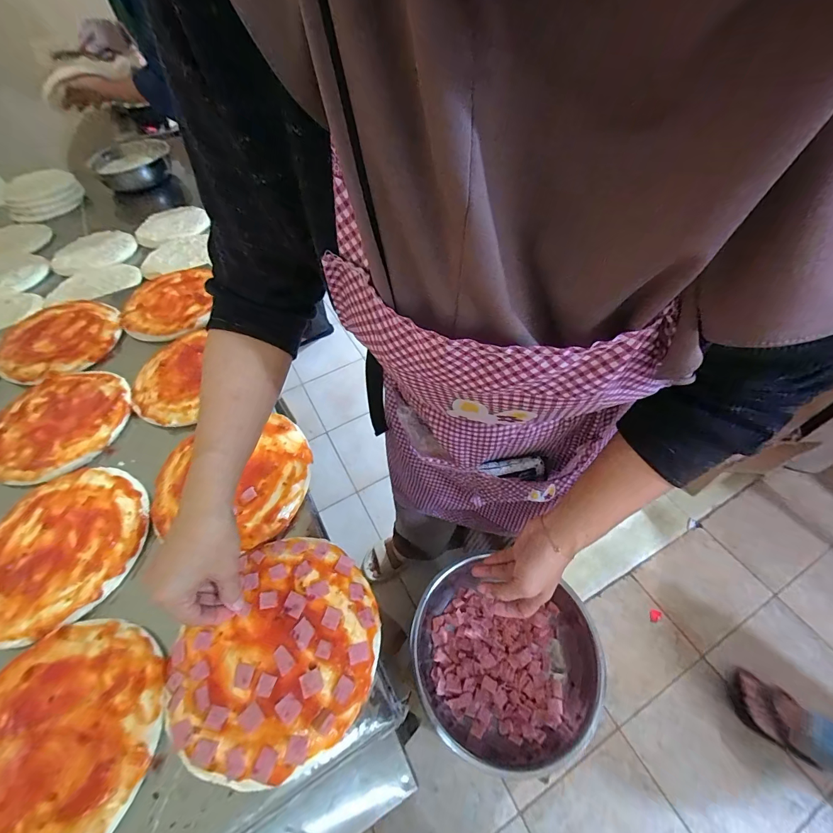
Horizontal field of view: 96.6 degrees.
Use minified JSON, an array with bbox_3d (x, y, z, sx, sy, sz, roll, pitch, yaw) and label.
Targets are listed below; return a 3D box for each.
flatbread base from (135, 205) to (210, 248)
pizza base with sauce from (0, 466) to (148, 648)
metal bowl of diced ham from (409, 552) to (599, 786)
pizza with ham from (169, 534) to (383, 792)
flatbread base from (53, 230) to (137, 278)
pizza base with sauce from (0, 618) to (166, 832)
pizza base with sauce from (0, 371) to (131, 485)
[{"bbox_3d":[-0.687,-0.544,1.047,0.189,0.023,0.204,-12,52,-5],"label":"flatbread base"},{"bbox_3d":[-0.433,0.152,0.442,0.192,0.009,0.195,20,56,19],"label":"pizza base with sauce"},{"bbox_3d":[0.121,0.352,0.543,0.251,0.084,0.240,-2,52,3],"label":"metal bowl of diced ham"},{"bbox_3d":[-0.130,0.219,0.355,0.178,0.017,0.192,-2,52,3],"label":"pizza with ham"},{"bbox_3d":[-0.866,-0.438,0.992,0.201,0.023,0.205,-7,52,-1],"label":"flatbread base"},{"bbox_3d":[-0.332,0.291,0.324,0.194,0.009,0.194,-2,52,3],"label":"pizza base with sauce"},{"bbox_3d":[-0.546,0.008,0.567,0.195,0.023,0.191,8,53,11],"label":"pizza base with sauce"}]

